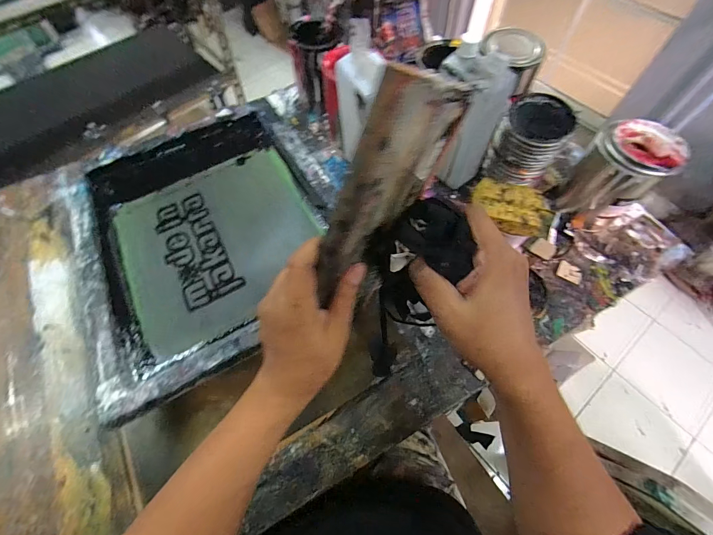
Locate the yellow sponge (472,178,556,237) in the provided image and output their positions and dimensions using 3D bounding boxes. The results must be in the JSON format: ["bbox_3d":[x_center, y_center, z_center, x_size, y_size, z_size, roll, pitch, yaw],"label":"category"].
[{"bbox_3d":[0.235,-0.096,0.508,0.110,0.029,0.075,20,64,11],"label":"yellow sponge"}]

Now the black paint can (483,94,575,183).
[{"bbox_3d":[0.281,-0.205,0.550,0.091,0.114,0.098,0,62,0],"label":"black paint can"}]

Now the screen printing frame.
[{"bbox_3d":[-0.246,-0.075,0.562,0.411,0.054,0.508,-29,60,-14],"label":"screen printing frame"}]

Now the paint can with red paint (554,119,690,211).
[{"bbox_3d":[0.408,-0.147,0.521,0.102,0.149,0.096,0,62,0],"label":"paint can with red paint"}]

